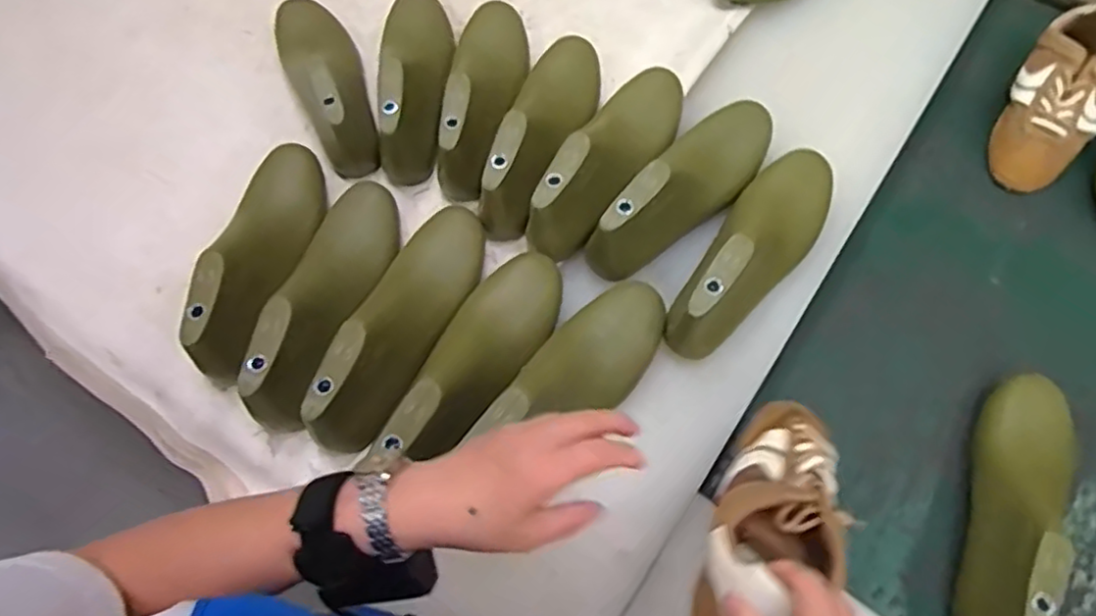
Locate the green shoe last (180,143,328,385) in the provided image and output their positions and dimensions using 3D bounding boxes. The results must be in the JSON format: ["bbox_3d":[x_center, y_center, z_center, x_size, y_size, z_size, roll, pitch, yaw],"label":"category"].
[{"bbox_3d":[-0.276,-0.063,0.640,0.082,0.074,0.262,3,65,3],"label":"green shoe last"}]

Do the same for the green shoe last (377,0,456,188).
[{"bbox_3d":[-0.150,-0.275,0.751,0.078,0.090,0.269,-4,65,0],"label":"green shoe last"}]

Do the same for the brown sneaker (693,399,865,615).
[{"bbox_3d":[0.169,0.149,0.482,0.087,0.080,0.217,31,45,13],"label":"brown sneaker"}]

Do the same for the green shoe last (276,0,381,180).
[{"bbox_3d":[-0.254,-0.273,0.742,0.084,0.111,0.265,-20,66,-8],"label":"green shoe last"}]

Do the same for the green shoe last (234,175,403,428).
[{"bbox_3d":[-0.209,-0.013,0.637,0.074,0.095,0.255,12,52,5],"label":"green shoe last"}]

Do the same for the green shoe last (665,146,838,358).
[{"bbox_3d":[0.209,-0.067,0.636,0.085,0.073,0.268,31,68,13],"label":"green shoe last"}]

